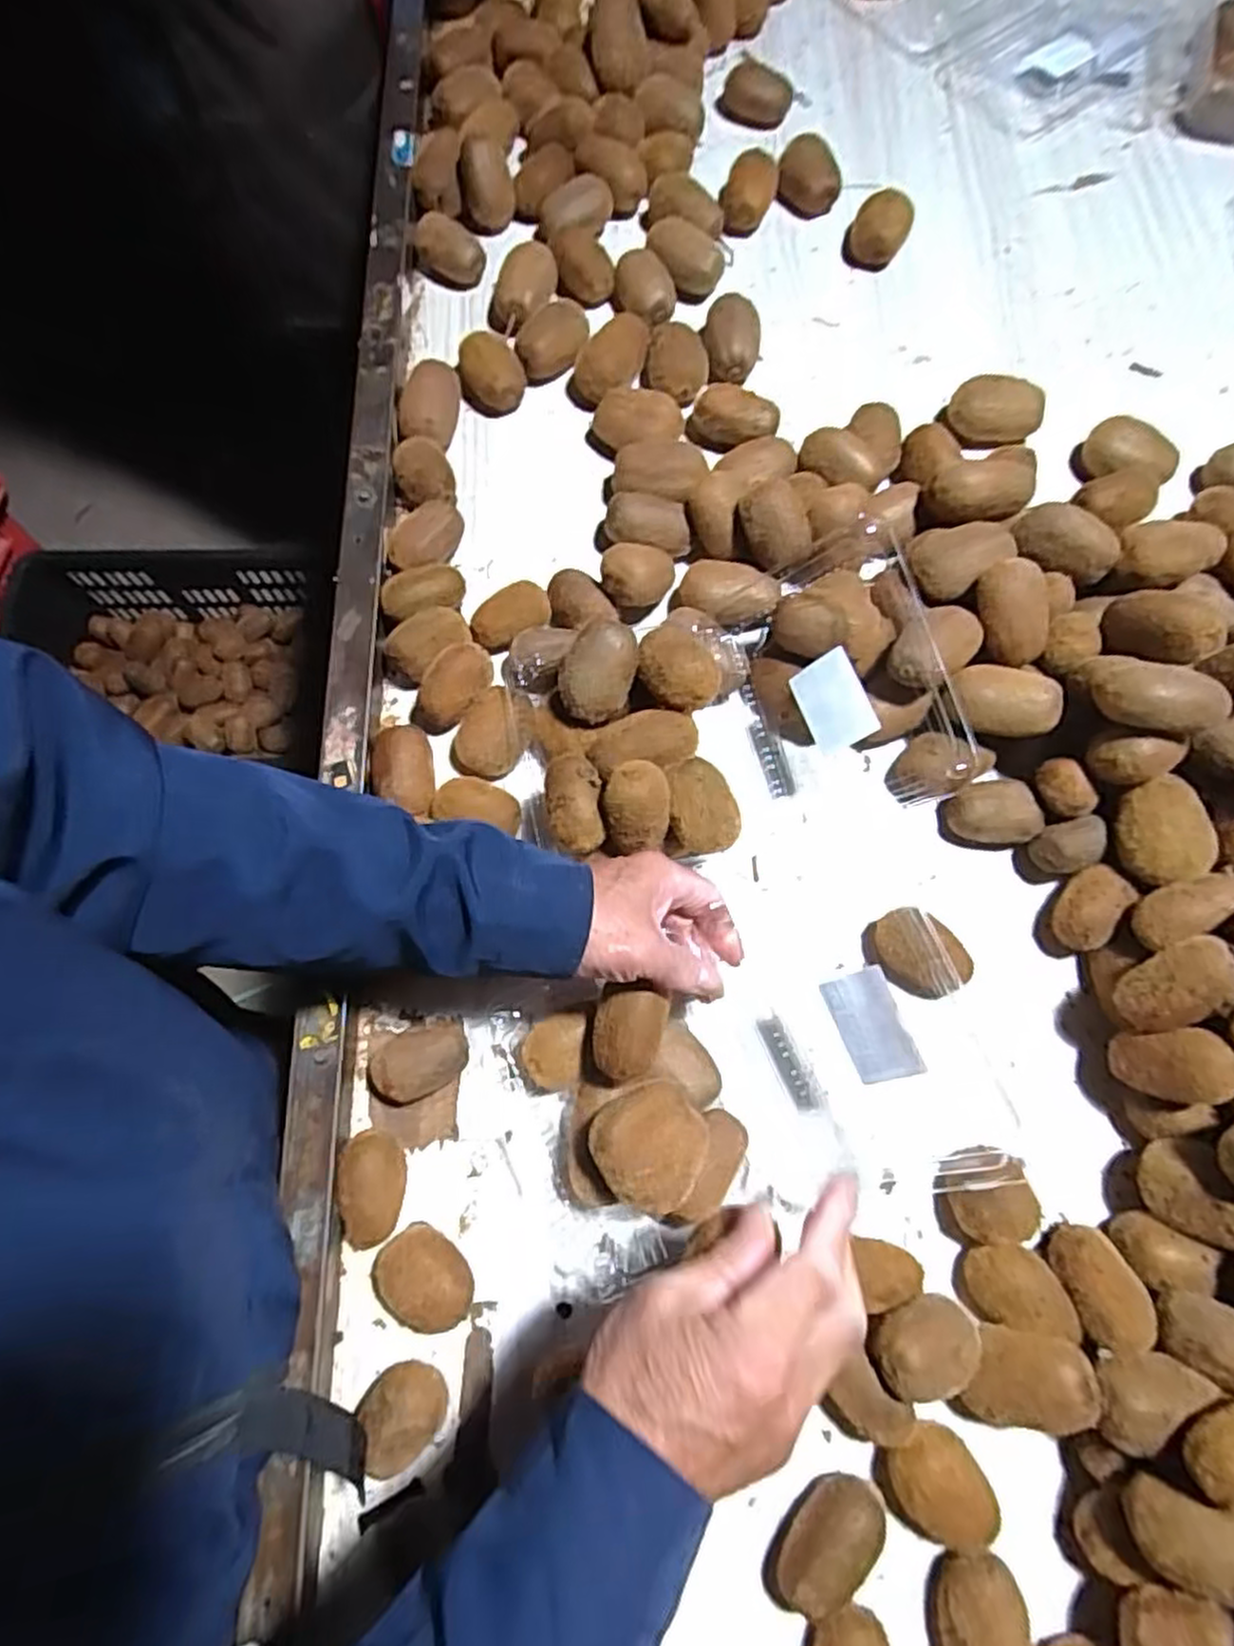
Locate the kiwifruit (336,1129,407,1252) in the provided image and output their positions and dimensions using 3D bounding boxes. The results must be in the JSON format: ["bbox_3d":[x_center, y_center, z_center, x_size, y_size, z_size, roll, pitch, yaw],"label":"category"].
[{"bbox_3d":[-0.139,0.209,0.435,0.034,0.037,0.062,3,74,1],"label":"kiwifruit"}]

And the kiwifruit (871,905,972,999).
[{"bbox_3d":[0.196,0.086,0.494,0.062,0.039,0.043,27,75,8],"label":"kiwifruit"}]

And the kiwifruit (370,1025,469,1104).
[{"bbox_3d":[-0.117,0.144,0.455,0.058,0.034,0.037,-19,74,-5],"label":"kiwifruit"}]

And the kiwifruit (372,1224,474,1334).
[{"bbox_3d":[-0.109,0.258,0.426,0.048,0.033,0.055,-42,78,-11],"label":"kiwifruit"}]

